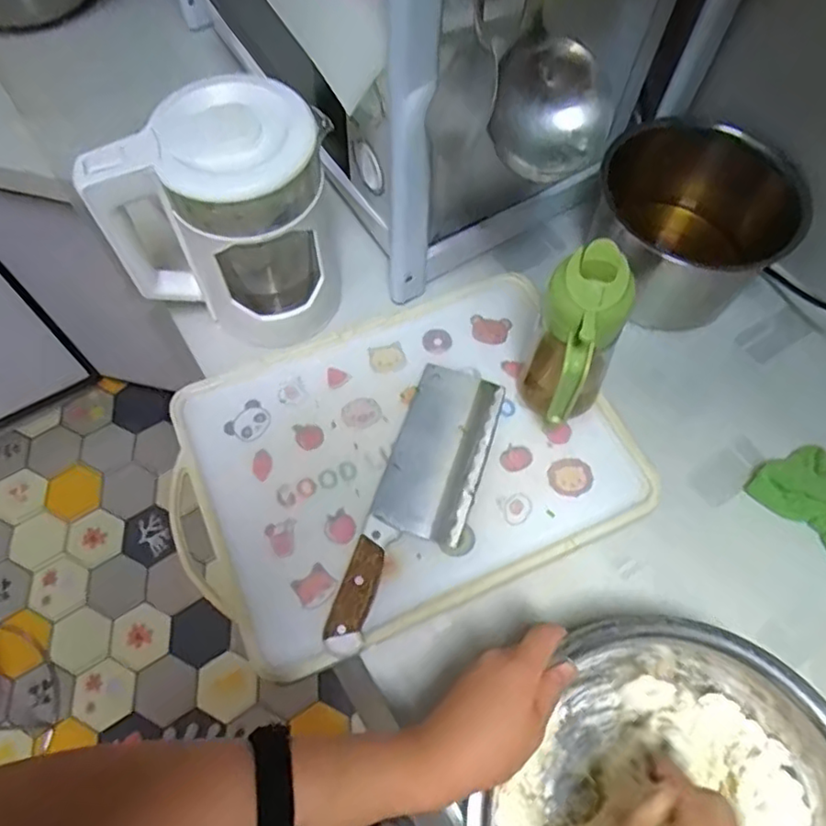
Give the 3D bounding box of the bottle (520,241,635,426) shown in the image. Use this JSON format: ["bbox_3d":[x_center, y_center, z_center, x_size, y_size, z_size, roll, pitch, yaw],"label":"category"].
[{"bbox_3d":[0.128,-0.046,0.527,0.072,0.194,0.073,1,64,-2],"label":"bottle"}]

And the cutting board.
[{"bbox_3d":[-0.015,0.034,0.582,0.391,0.022,0.283,-22,68,-13],"label":"cutting board"}]

